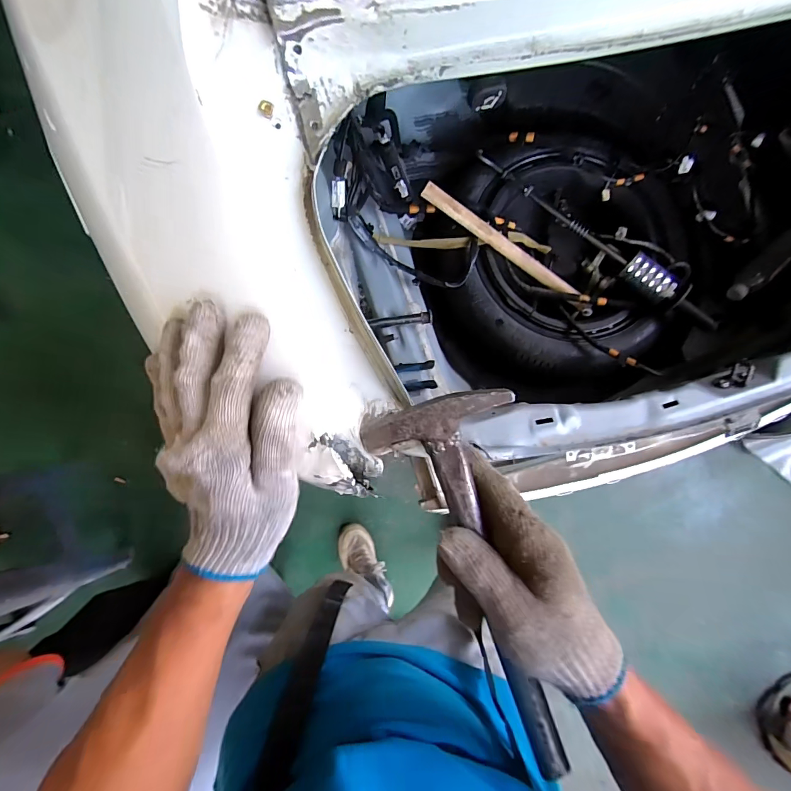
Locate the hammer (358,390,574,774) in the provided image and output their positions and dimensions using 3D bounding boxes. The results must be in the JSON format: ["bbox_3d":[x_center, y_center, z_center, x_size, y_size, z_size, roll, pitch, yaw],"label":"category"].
[{"bbox_3d":[0.066,0.140,0.271,0.090,0.019,0.290,-19,99,-6],"label":"hammer"}]

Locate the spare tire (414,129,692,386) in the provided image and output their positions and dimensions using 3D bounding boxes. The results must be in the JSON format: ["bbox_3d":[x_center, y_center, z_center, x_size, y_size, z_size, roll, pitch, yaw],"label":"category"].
[{"bbox_3d":[0.355,-0.306,0.871,0.603,0.138,0.570,0,82,-3],"label":"spare tire"}]

